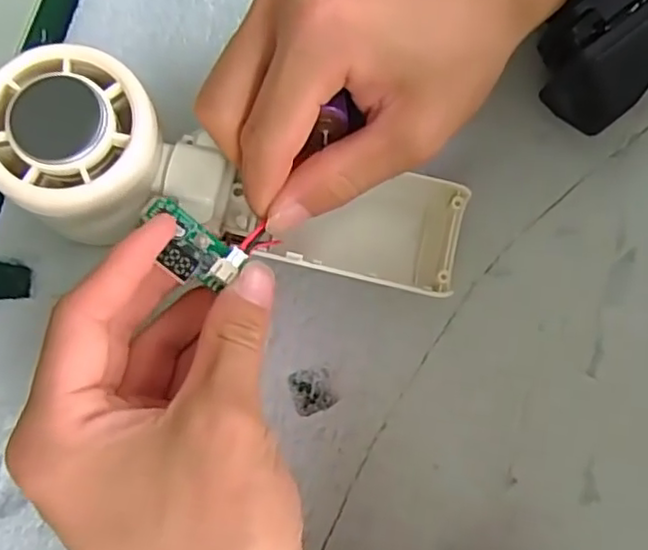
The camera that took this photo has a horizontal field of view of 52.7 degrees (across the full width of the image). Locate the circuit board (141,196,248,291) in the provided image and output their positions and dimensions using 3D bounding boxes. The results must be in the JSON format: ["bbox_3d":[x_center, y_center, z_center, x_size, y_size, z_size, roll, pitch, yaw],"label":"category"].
[{"bbox_3d":[-0.045,-0.010,0.208,0.033,0.014,0.019,38,81,8],"label":"circuit board"}]

